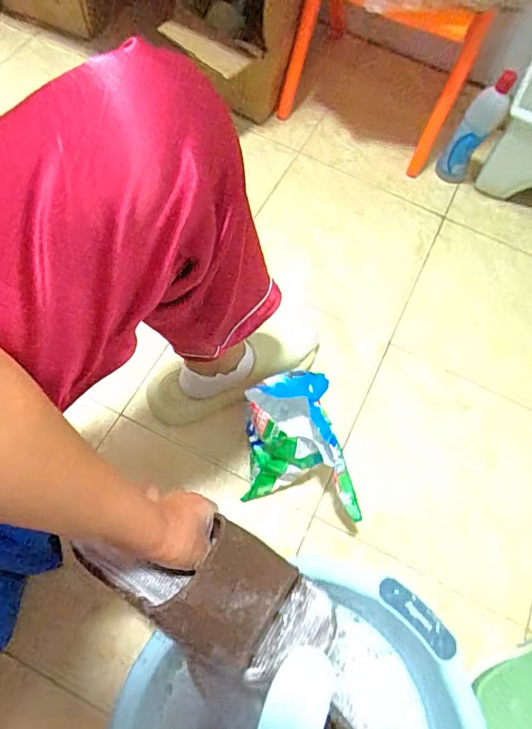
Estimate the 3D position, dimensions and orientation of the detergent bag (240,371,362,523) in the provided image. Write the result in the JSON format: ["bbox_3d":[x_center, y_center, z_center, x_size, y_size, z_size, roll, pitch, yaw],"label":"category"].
[{"bbox_3d":[0.044,0.110,0.658,0.145,0.139,0.181,3,64,-4],"label":"detergent bag"}]

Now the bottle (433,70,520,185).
[{"bbox_3d":[0.373,-0.416,0.885,0.064,0.193,0.078,28,66,10],"label":"bottle"}]

